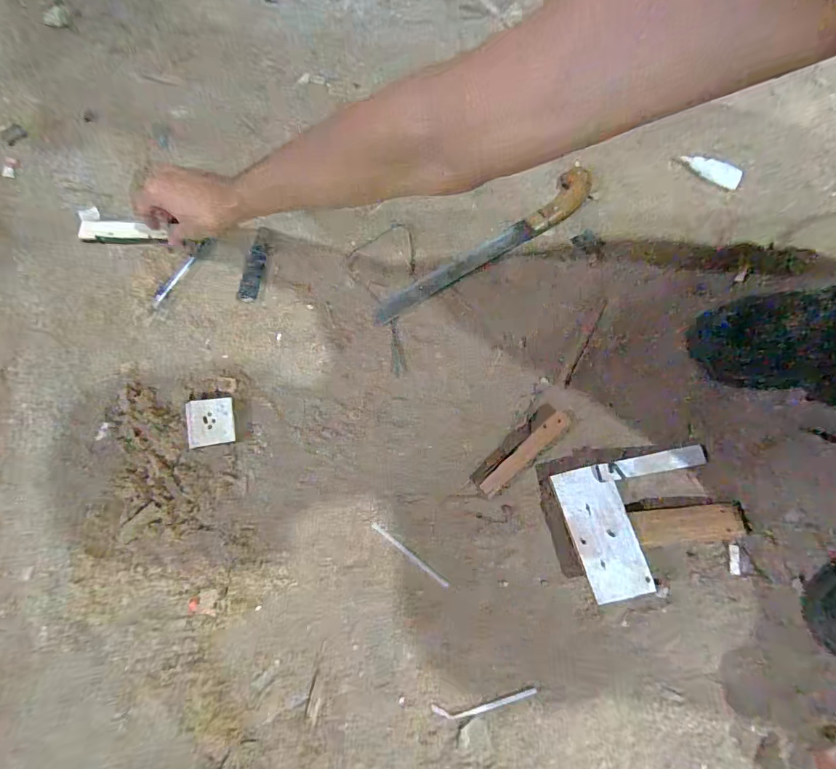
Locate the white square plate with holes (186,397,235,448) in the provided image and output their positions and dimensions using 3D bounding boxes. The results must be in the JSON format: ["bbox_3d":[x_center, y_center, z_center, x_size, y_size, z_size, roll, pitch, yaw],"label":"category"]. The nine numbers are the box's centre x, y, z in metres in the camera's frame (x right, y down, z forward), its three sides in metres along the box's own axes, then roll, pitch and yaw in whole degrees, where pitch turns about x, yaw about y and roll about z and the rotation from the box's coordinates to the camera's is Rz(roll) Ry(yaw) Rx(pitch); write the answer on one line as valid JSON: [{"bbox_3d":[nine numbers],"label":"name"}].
[{"bbox_3d":[-0.226,0.041,0.475,0.048,0.010,0.051,-8,74,-4],"label":"white square plate with holes"}]

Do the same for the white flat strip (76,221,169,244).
[{"bbox_3d":[-0.360,-0.187,0.536,0.104,0.011,0.029,5,74,2],"label":"white flat strip"}]

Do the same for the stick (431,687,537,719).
[{"bbox_3d":[0.064,0.305,0.414,0.100,0.004,0.013,-8,74,-4],"label":"stick"}]

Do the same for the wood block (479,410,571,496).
[{"bbox_3d":[0.117,0.073,0.469,0.121,0.010,0.021,-41,79,-12],"label":"wood block"}]

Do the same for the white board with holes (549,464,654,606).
[{"bbox_3d":[0.185,0.146,0.436,0.060,0.004,0.124,-15,71,-2],"label":"white board with holes"}]

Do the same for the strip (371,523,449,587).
[{"bbox_3d":[-0.009,0.177,0.454,0.097,0.004,0.006,37,77,9],"label":"strip"}]

